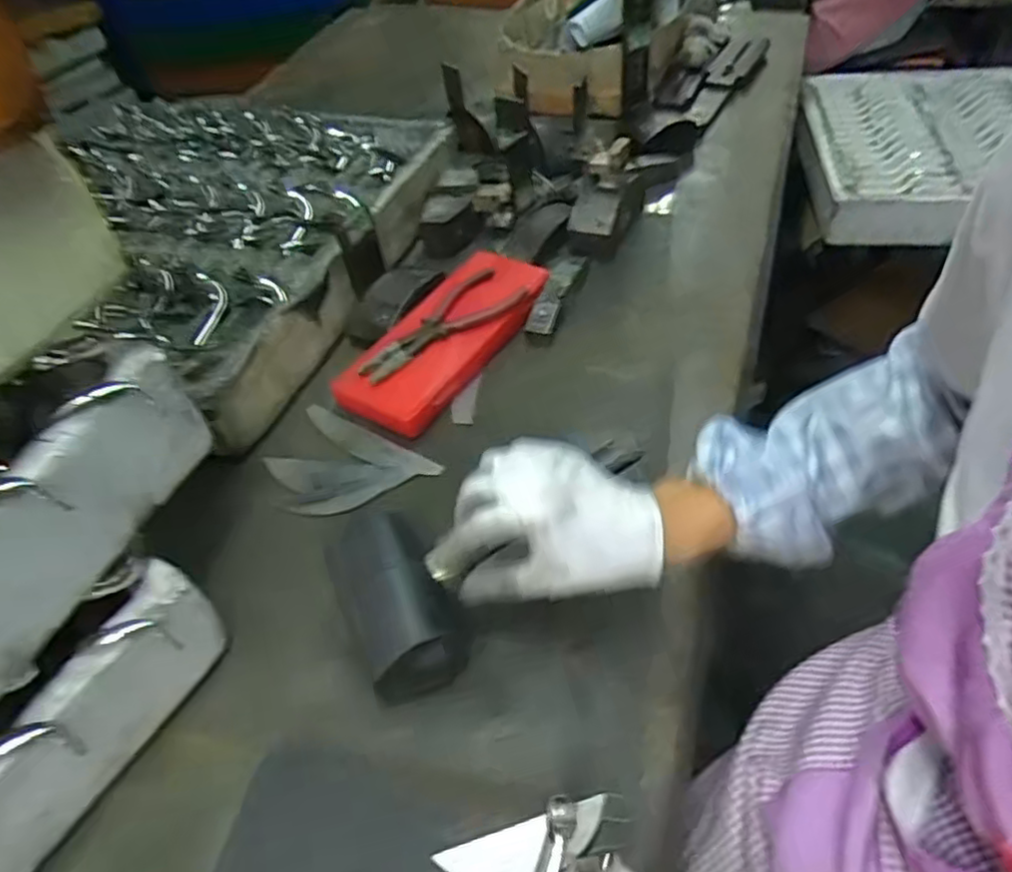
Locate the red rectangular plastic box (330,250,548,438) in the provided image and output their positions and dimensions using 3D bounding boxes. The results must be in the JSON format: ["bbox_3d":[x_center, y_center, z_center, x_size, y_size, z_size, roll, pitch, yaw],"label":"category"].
[{"bbox_3d":[-0.056,-0.108,0.704,0.105,0.035,0.261,22,54,26],"label":"red rectangular plastic box"}]

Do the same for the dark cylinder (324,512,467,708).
[{"bbox_3d":[-0.075,0.121,0.469,0.071,0.075,0.117,-24,49,-14],"label":"dark cylinder"}]

